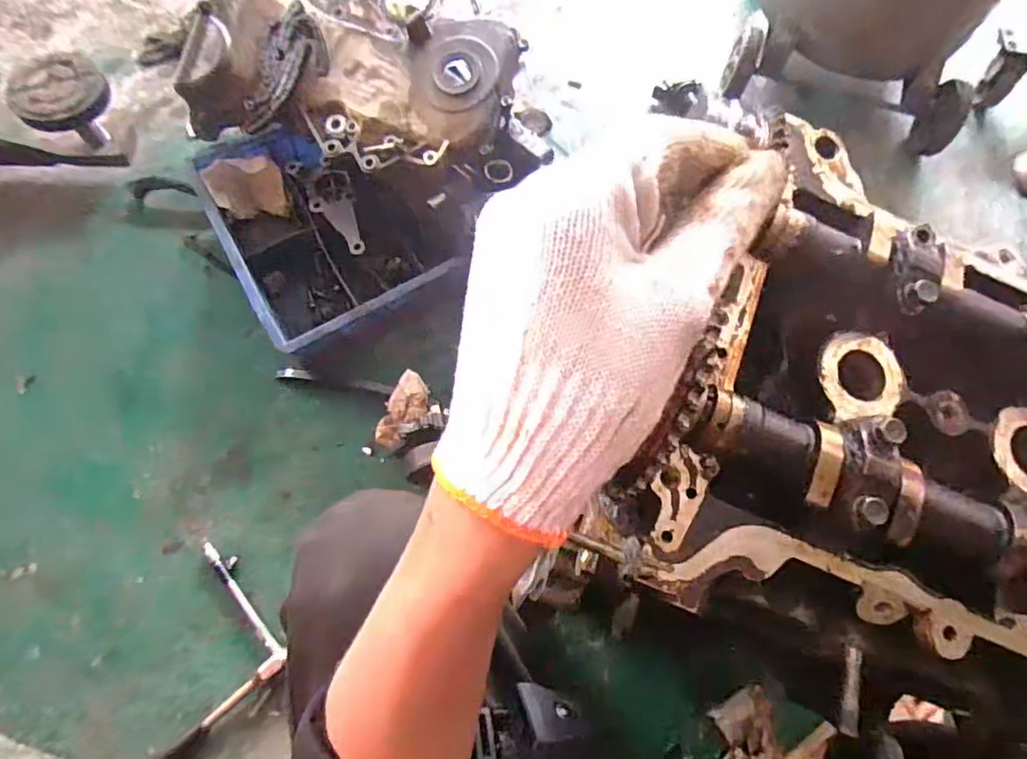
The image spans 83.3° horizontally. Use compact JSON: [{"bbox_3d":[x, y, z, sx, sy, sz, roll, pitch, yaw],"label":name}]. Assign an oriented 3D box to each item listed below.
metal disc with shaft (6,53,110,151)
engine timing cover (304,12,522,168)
[{"bbox_3d":[-0.617,-0.379,0.812,0.098,0.099,0.116,43,74,10],"label":"metal disc with shaft"},{"bbox_3d":[-0.135,-0.364,0.746,0.267,0.080,0.209,8,87,10],"label":"engine timing cover"}]

